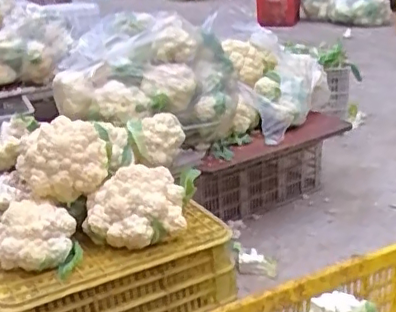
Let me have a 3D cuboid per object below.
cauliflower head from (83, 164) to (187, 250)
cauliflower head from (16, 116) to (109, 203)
[{"bbox_3d":[-0.129,0.111,1.240,0.212,0.143,0.146,-11,24,-16],"label":"cauliflower head"},{"bbox_3d":[-0.288,0.009,1.269,0.184,0.141,0.130,-9,24,-13],"label":"cauliflower head"}]

